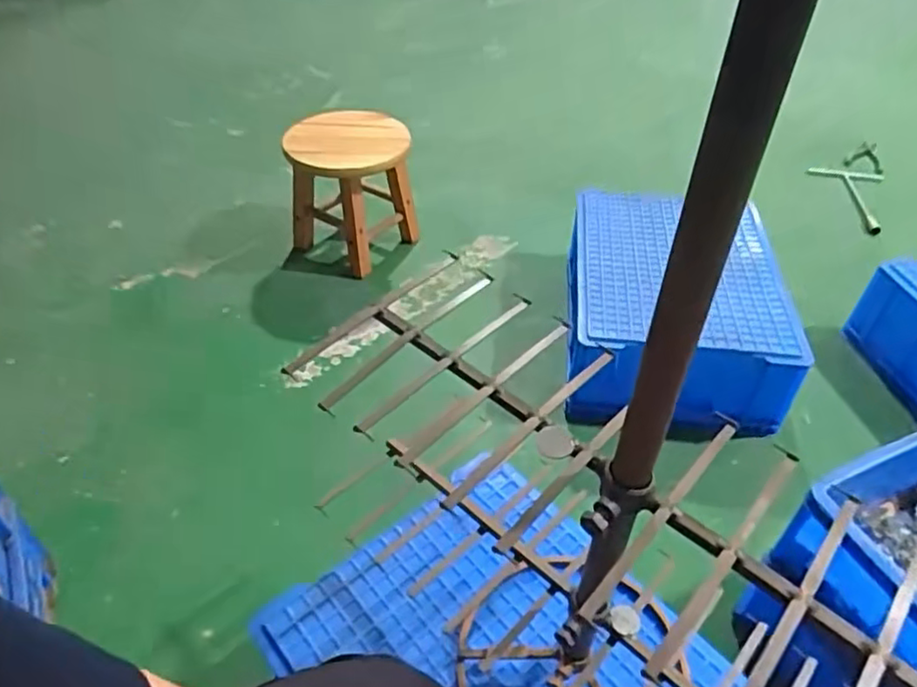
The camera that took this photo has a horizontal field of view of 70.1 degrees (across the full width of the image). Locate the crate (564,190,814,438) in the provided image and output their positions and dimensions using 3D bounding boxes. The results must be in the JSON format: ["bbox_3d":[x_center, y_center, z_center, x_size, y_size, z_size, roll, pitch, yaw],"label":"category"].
[{"bbox_3d":[0.378,-0.077,1.175,0.352,0.182,0.446,6,42,5],"label":"crate"}]

